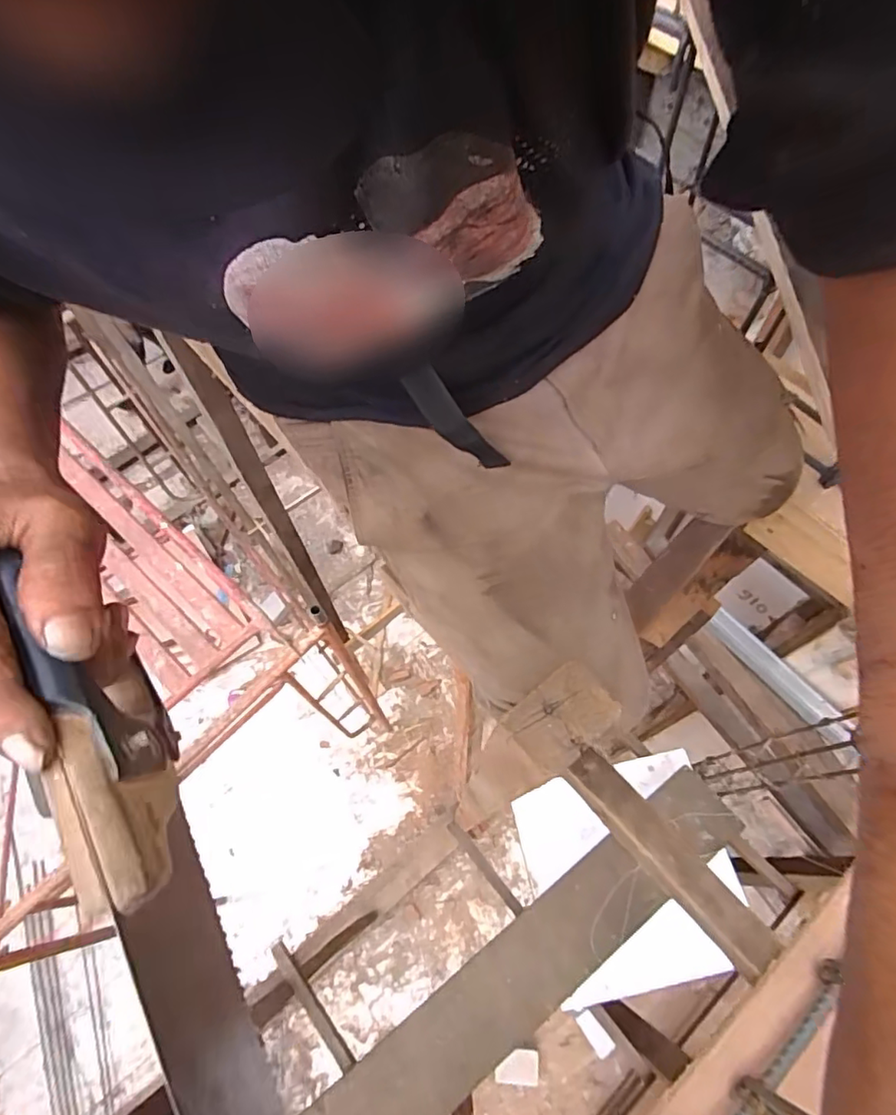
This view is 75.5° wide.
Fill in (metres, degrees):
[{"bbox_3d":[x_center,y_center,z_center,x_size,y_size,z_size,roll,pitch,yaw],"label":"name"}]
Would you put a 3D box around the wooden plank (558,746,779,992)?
[{"bbox_3d":[0.202,0.282,0.546,0.043,0.042,0.224,-37,68,-16],"label":"wooden plank"}]

